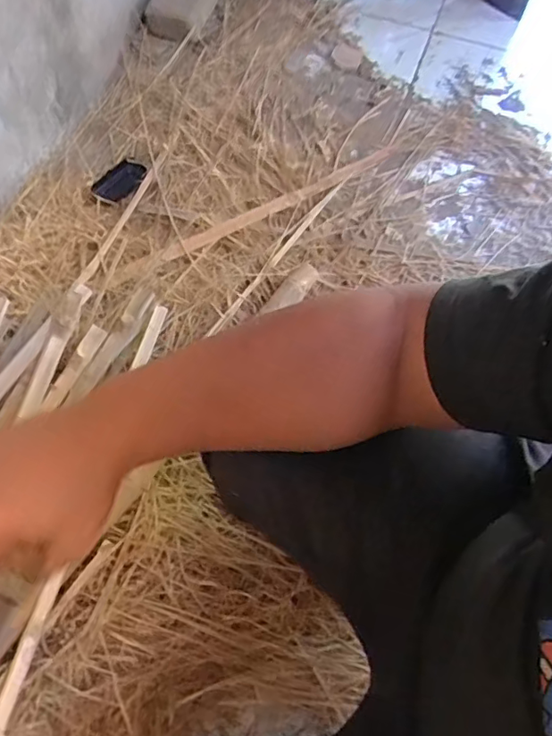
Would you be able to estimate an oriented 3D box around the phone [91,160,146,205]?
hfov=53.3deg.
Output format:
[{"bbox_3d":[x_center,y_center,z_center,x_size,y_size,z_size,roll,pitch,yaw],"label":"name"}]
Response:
[{"bbox_3d":[-0.287,-0.342,1.010,0.059,0.011,0.100,36,71,12],"label":"phone"}]

